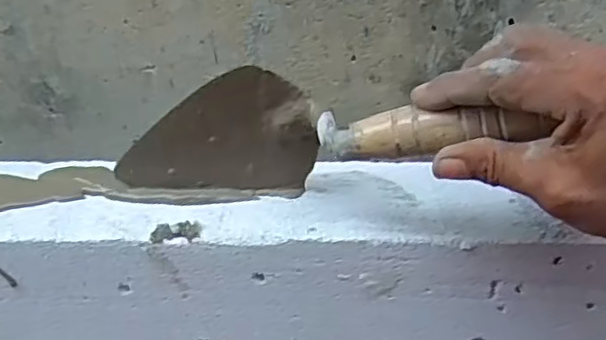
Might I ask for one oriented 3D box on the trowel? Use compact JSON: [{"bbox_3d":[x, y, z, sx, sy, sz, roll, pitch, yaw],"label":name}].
[{"bbox_3d":[0.005,-0.019,0.385,0.252,0.087,0.057,-4,24,31],"label":"trowel"}]

